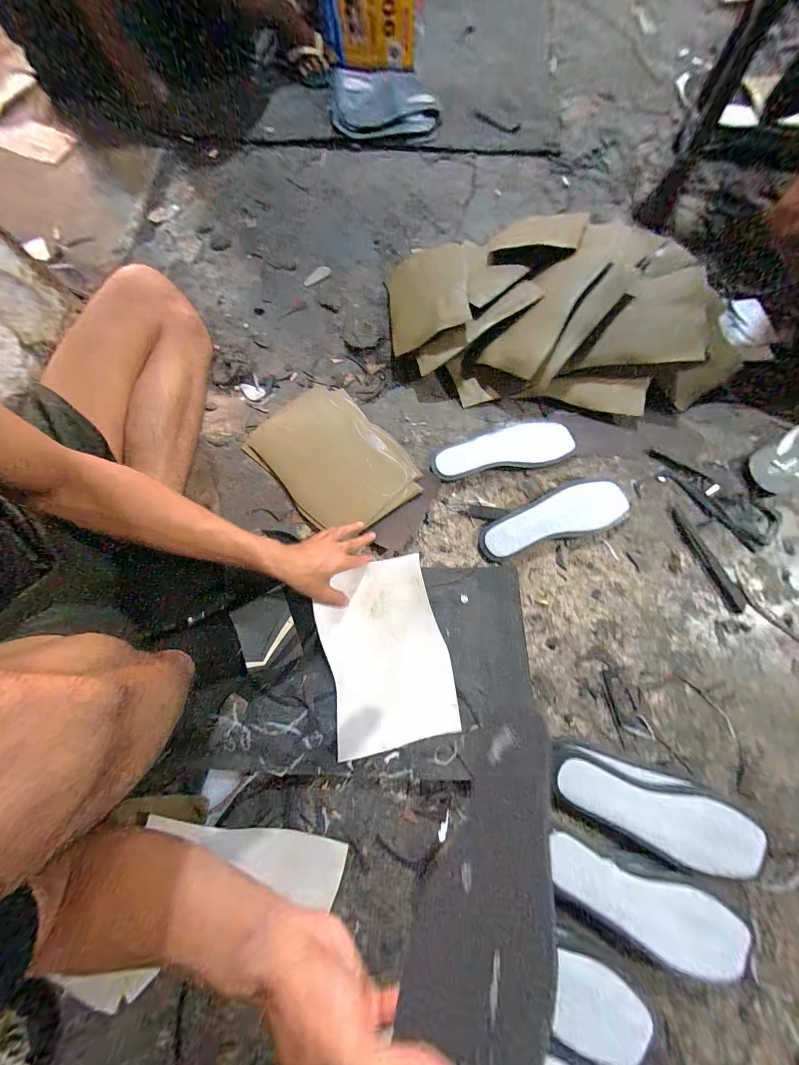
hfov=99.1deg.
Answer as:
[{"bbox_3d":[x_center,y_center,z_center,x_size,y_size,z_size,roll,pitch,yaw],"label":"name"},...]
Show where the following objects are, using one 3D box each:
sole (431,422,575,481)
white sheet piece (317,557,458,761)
[{"bbox_3d":[0.180,-0.152,0.612,0.240,0.031,0.090,-7,72,0],"label":"sole"},{"bbox_3d":[-0.024,0.176,0.512,0.175,0.016,0.253,-15,72,-2],"label":"white sheet piece"}]

